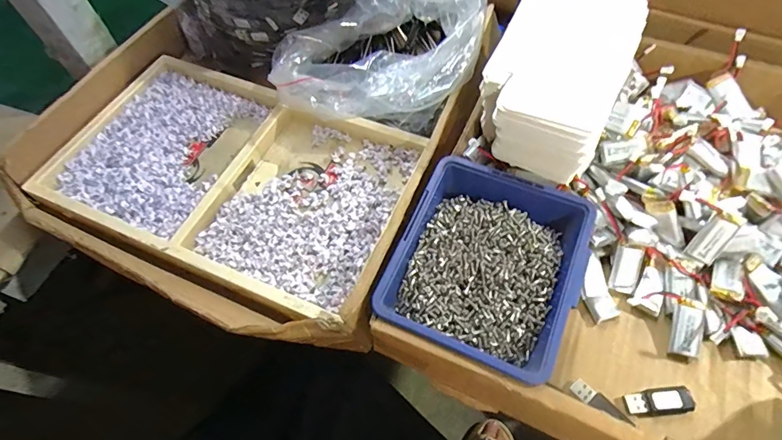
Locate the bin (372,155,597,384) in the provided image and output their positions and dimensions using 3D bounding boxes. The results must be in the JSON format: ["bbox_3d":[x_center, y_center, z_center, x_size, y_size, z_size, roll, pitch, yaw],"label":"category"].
[{"bbox_3d":[0.070,0.034,0.315,0.122,0.048,0.138,21,63,14],"label":"bin"}]

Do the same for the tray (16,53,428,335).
[{"bbox_3d":[-0.143,-0.045,0.391,0.325,0.033,0.203,19,62,14],"label":"tray"}]

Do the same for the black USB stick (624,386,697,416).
[{"bbox_3d":[0.187,0.126,0.295,0.046,0.010,0.017,-6,59,-1],"label":"black USB stick"}]

